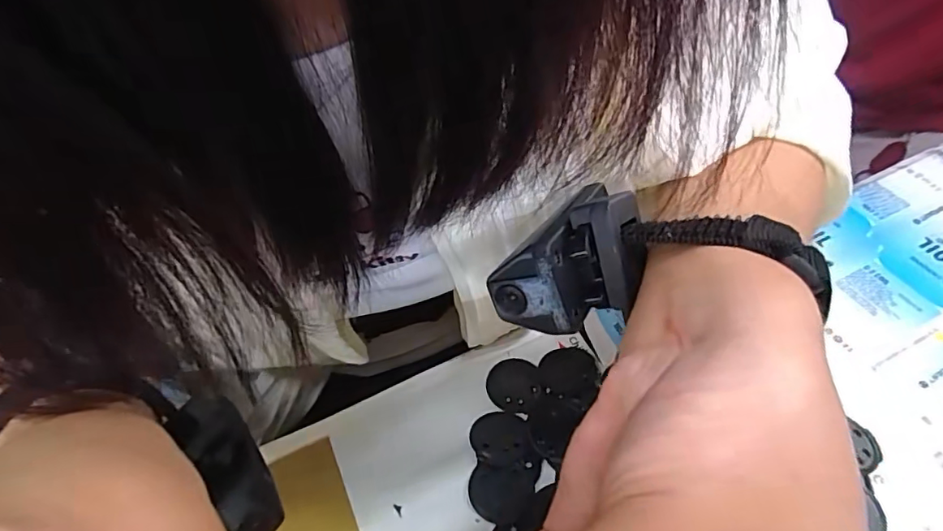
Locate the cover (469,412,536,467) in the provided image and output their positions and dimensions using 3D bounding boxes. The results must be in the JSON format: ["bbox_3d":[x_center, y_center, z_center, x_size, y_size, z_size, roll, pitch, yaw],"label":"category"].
[{"bbox_3d":[0.013,0.082,0.255,0.027,0.005,0.028,-15,51,-8],"label":"cover"}]

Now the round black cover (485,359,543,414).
[{"bbox_3d":[0.022,0.062,0.276,0.028,0.004,0.028,-2,50,3],"label":"round black cover"}]

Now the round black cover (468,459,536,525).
[{"bbox_3d":[0.014,0.102,0.240,0.029,0.004,0.024,-4,50,1],"label":"round black cover"}]

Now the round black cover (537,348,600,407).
[{"bbox_3d":[0.051,0.057,0.276,0.031,0.004,0.032,-2,50,3],"label":"round black cover"}]

